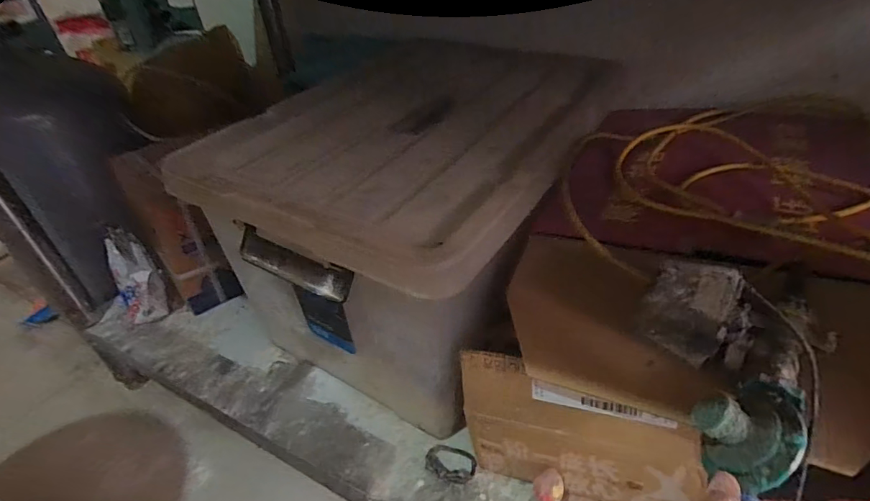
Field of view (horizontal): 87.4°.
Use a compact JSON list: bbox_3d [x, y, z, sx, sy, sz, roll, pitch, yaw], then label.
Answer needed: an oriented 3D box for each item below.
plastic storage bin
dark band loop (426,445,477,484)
[{"bbox_3d":[-0.003,-0.063,0.692,0.411,0.339,0.529,14,40,27],"label":"plastic storage bin"},{"bbox_3d":[0.020,0.264,0.566,0.064,0.016,0.045,7,37,20],"label":"dark band loop"}]

